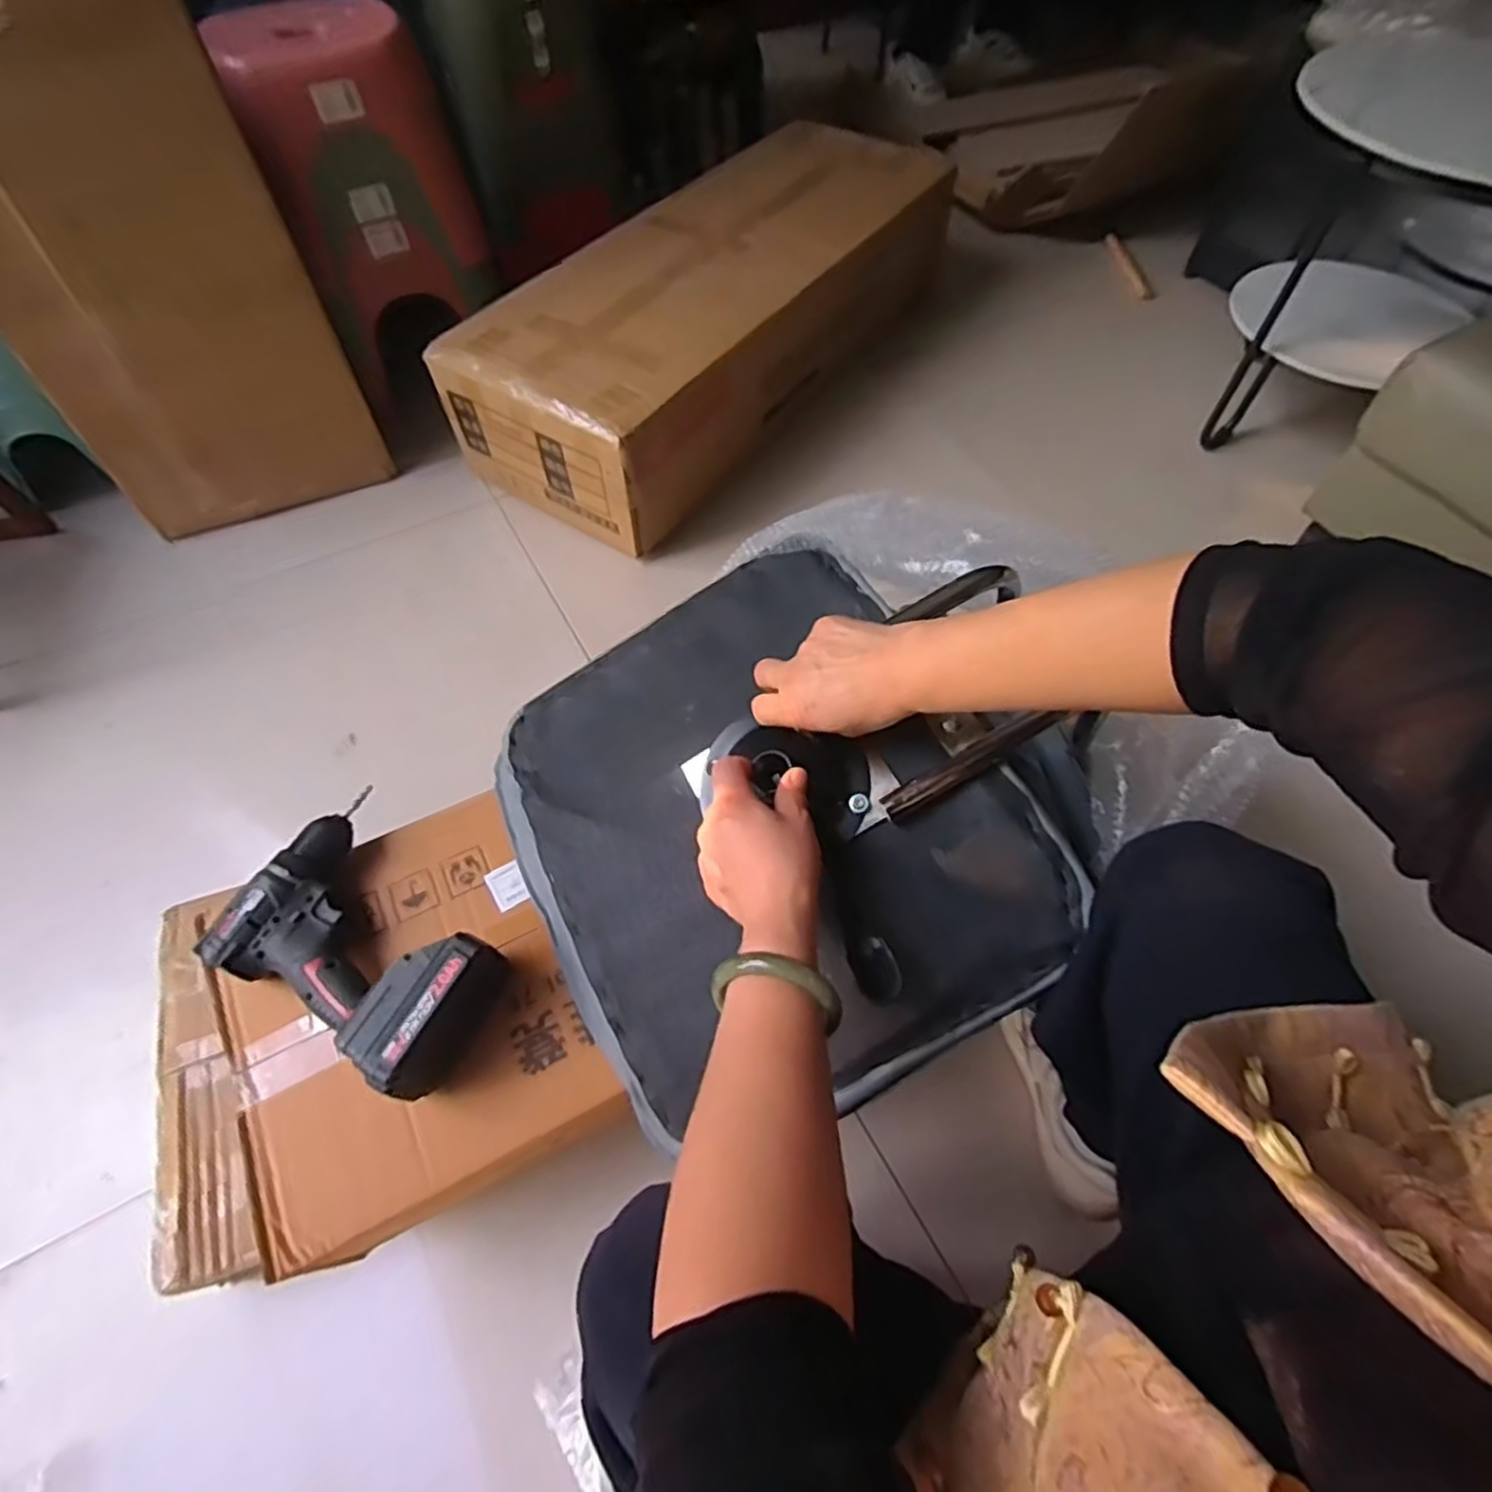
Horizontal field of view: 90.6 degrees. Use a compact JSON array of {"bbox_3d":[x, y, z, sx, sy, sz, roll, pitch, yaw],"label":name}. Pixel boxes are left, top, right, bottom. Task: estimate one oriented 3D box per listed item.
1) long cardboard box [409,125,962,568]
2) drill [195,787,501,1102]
[{"bbox_3d":[-0.027,-0.803,1.367,0.388,0.260,1.041,30,62,16],"label":"long cardboard box"},{"bbox_3d":[-0.297,0.151,0.587,0.223,0.078,0.152,26,61,14],"label":"drill"}]

